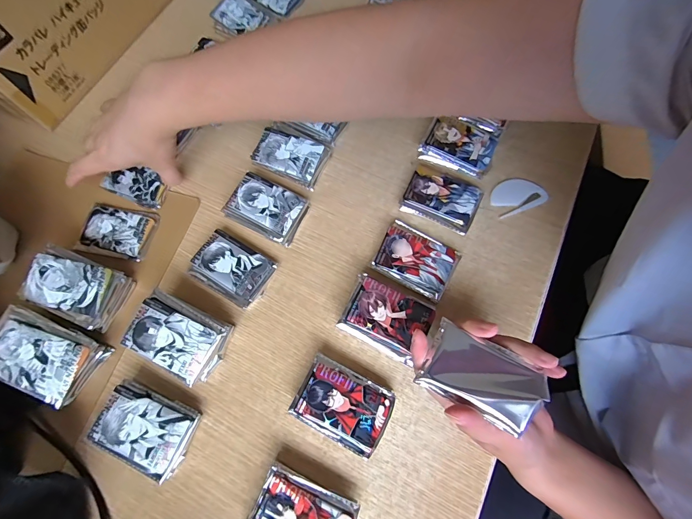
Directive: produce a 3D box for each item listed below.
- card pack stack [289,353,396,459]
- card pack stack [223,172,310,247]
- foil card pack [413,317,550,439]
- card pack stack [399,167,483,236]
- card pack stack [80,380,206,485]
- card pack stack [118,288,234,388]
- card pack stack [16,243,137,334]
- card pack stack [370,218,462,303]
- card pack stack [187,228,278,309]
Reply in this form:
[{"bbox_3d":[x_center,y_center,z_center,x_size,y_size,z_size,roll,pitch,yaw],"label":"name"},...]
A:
[{"bbox_3d":[-0.003,0.145,0.342,0.089,0.030,0.064,25,71,10],"label":"card pack stack"},{"bbox_3d":[-0.097,-0.062,0.422,0.088,0.031,0.061,27,71,11],"label":"card pack stack"},{"bbox_3d":[0.113,0.095,0.280,0.091,0.010,0.056,22,71,9],"label":"foil card pack"},{"bbox_3d":[0.119,-0.075,0.426,0.087,0.023,0.059,24,71,10],"label":"card pack stack"},{"bbox_3d":[-0.199,0.167,0.339,0.090,0.030,0.062,22,71,9],"label":"card pack stack"},{"bbox_3d":[-0.174,0.081,0.360,0.087,0.048,0.065,26,71,11],"label":"card pack stack"},{"bbox_3d":[-0.296,0.033,0.379,0.095,0.047,0.066,20,70,9],"label":"card pack stack"},{"bbox_3d":[0.083,0.000,0.400,0.087,0.021,0.067,27,71,11],"label":"card pack stack"},{"bbox_3d":[-0.133,0.011,0.401,0.087,0.020,0.062,28,72,12],"label":"card pack stack"}]

